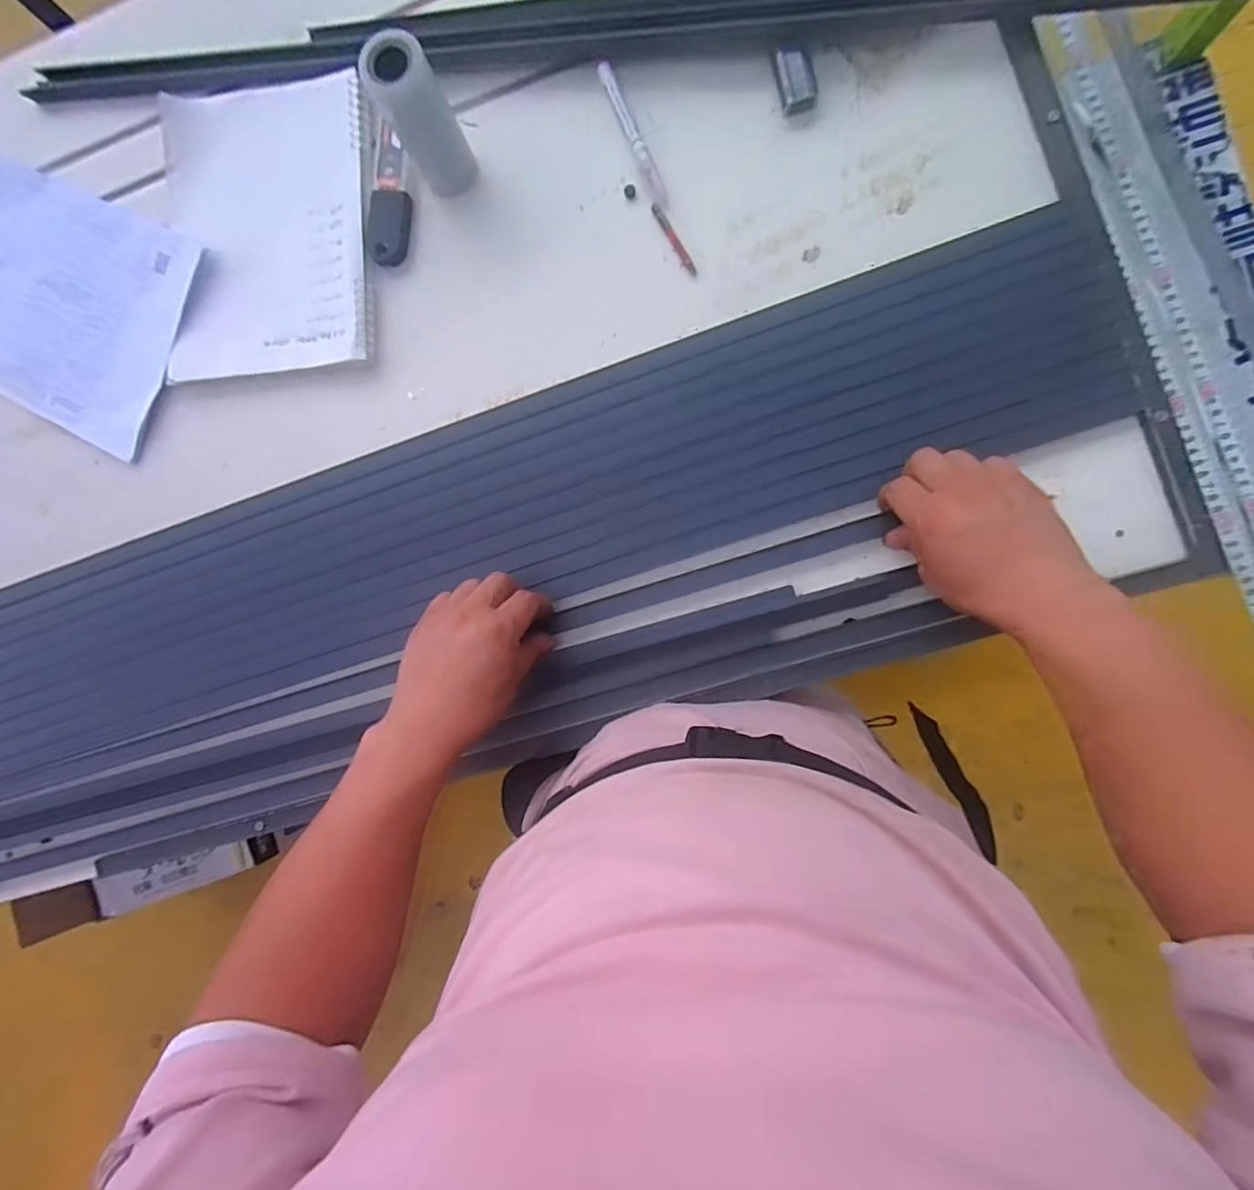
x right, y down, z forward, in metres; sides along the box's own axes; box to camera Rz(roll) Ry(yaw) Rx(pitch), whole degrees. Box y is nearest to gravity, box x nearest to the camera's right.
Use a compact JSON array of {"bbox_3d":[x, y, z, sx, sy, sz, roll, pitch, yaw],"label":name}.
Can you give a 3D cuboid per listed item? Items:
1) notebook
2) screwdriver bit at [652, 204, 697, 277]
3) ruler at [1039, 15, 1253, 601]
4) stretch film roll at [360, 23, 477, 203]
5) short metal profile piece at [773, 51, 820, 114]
[{"bbox_3d":[-0.319,-0.317,0.516,0.180,0.026,0.241,-2,89,7],"label":"notebook"},{"bbox_3d":[0.039,-0.295,0.487,0.009,0.004,0.068,-30,85,6],"label":"screwdriver bit"},{"bbox_3d":[0.458,-0.172,0.467,0.041,0.011,0.617,-19,88,10],"label":"ruler"},{"bbox_3d":[-0.161,-0.374,0.464,0.049,0.106,0.047,0,89,7],"label":"stretch film roll"},{"bbox_3d":[0.136,-0.412,0.469,0.028,0.011,0.045,-13,87,7],"label":"short metal profile piece"}]

